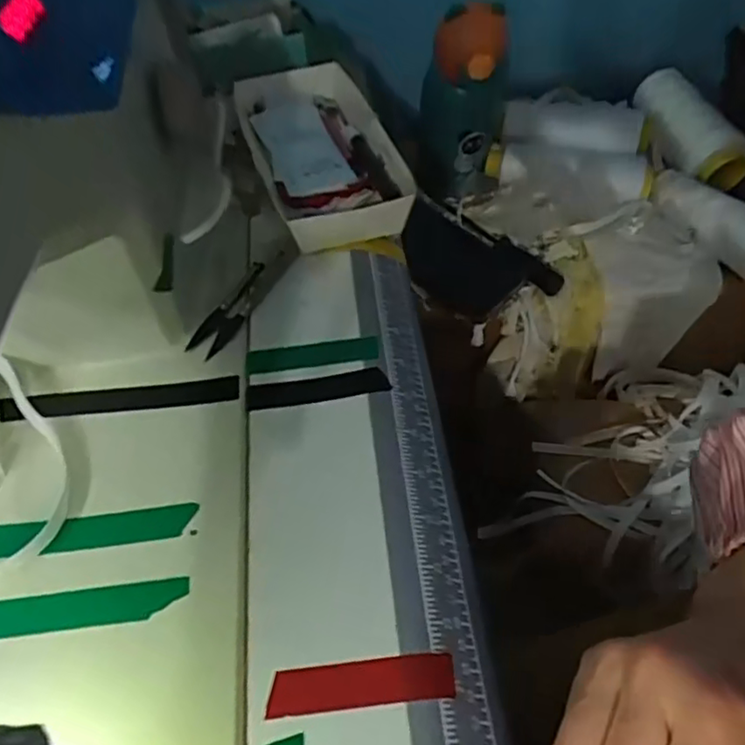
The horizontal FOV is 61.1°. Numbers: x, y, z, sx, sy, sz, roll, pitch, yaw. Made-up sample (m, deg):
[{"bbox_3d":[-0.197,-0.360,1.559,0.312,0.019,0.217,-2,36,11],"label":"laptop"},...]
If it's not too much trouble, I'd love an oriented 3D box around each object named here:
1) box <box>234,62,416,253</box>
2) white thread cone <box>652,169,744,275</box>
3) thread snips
[{"bbox_3d":[-0.040,-0.164,0.475,0.098,0.040,0.200,-17,51,-9],"label":"box"},{"bbox_3d":[0.348,-0.161,0.646,0.055,0.048,0.169,-25,54,-14],"label":"white thread cone"},{"bbox_3d":[-0.090,-0.040,0.399,0.024,0.008,0.079,12,52,15],"label":"thread snips"}]

